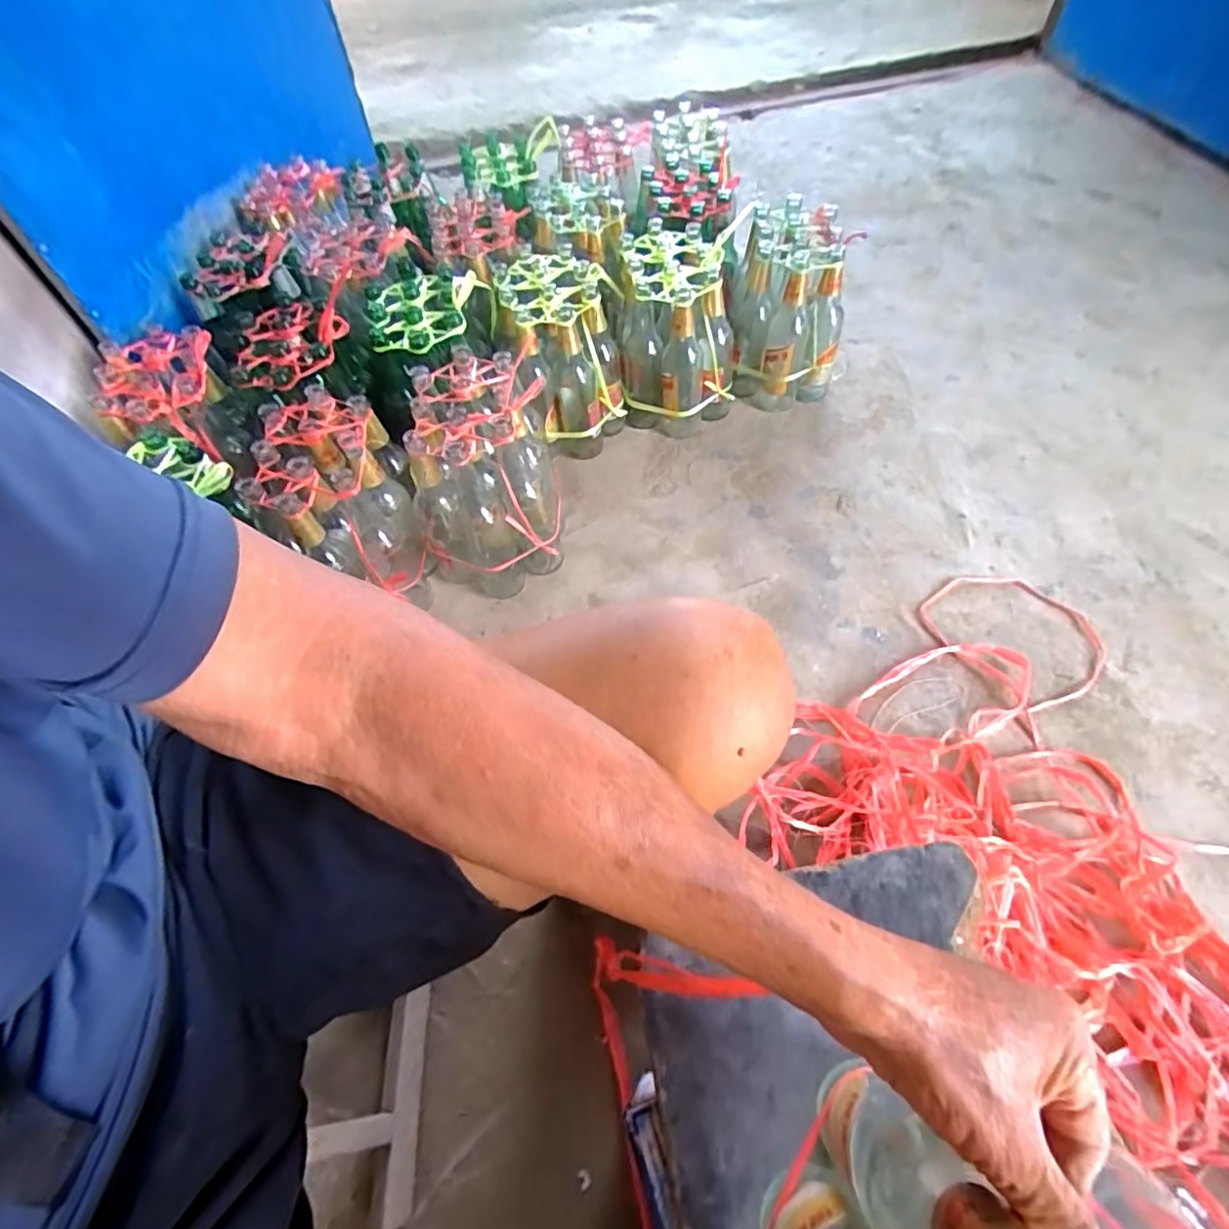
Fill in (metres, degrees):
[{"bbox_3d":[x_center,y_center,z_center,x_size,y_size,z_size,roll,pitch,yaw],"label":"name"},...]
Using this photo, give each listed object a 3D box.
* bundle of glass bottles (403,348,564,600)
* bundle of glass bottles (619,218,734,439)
[{"bbox_3d":[-0.192,-0.215,0.851,0.196,0.218,0.236,-12,58,-4],"label":"bundle of glass bottles"},{"bbox_3d":[0.109,-0.484,1.040,0.191,0.273,0.190,-3,58,-3],"label":"bundle of glass bottles"}]

